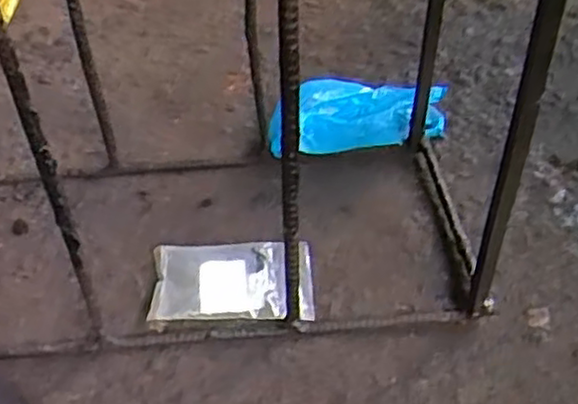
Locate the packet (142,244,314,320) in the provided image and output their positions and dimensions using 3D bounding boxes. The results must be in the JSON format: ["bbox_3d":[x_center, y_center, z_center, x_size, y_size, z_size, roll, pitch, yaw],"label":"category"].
[{"bbox_3d":[-0.055,0.076,0.725,0.152,0.020,0.097,-1,43,-2],"label":"packet"}]

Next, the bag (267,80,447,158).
[{"bbox_3d":[0.084,-0.095,0.872,0.218,0.077,0.101,-8,44,-7],"label":"bag"}]

